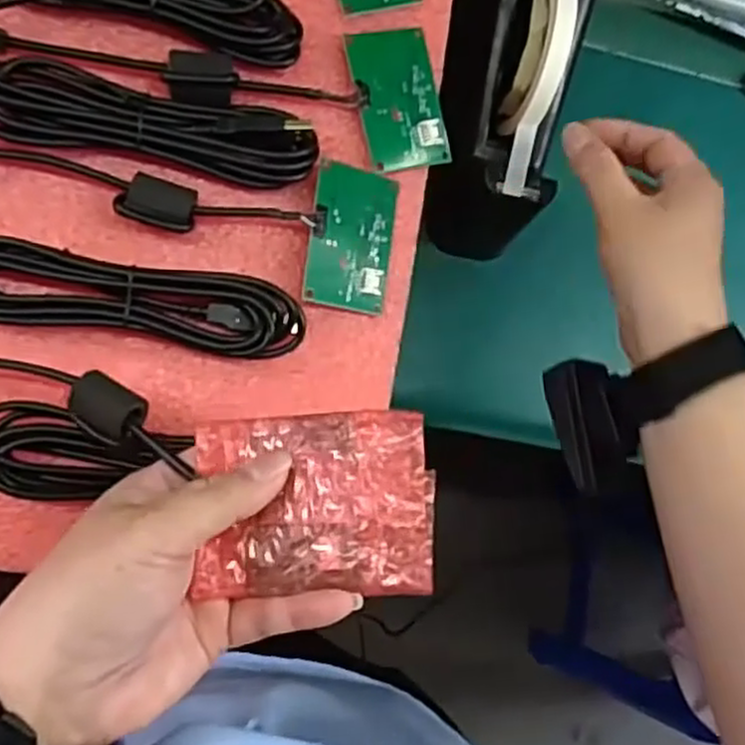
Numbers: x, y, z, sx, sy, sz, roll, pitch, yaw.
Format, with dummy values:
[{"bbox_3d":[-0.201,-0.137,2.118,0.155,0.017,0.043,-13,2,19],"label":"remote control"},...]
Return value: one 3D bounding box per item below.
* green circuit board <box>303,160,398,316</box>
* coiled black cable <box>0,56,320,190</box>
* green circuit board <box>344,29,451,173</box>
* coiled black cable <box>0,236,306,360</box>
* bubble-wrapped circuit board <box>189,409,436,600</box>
[{"bbox_3d":[-0.009,-0.066,0.376,0.043,0.007,0.069,9,86,-26],"label":"green circuit board"},{"bbox_3d":[-0.101,-0.114,0.349,0.148,0.017,0.035,6,88,-10],"label":"coiled black cable"},{"bbox_3d":[0.014,-0.141,0.390,0.044,0.005,0.069,-12,91,-10],"label":"green circuit board"},{"bbox_3d":[-0.108,-0.033,0.347,0.152,0.016,0.036,8,88,-10],"label":"coiled black cable"},{"bbox_3d":[-0.023,0.050,0.295,0.090,0.008,0.069,-4,74,9],"label":"bubble-wrapped circuit board"}]

